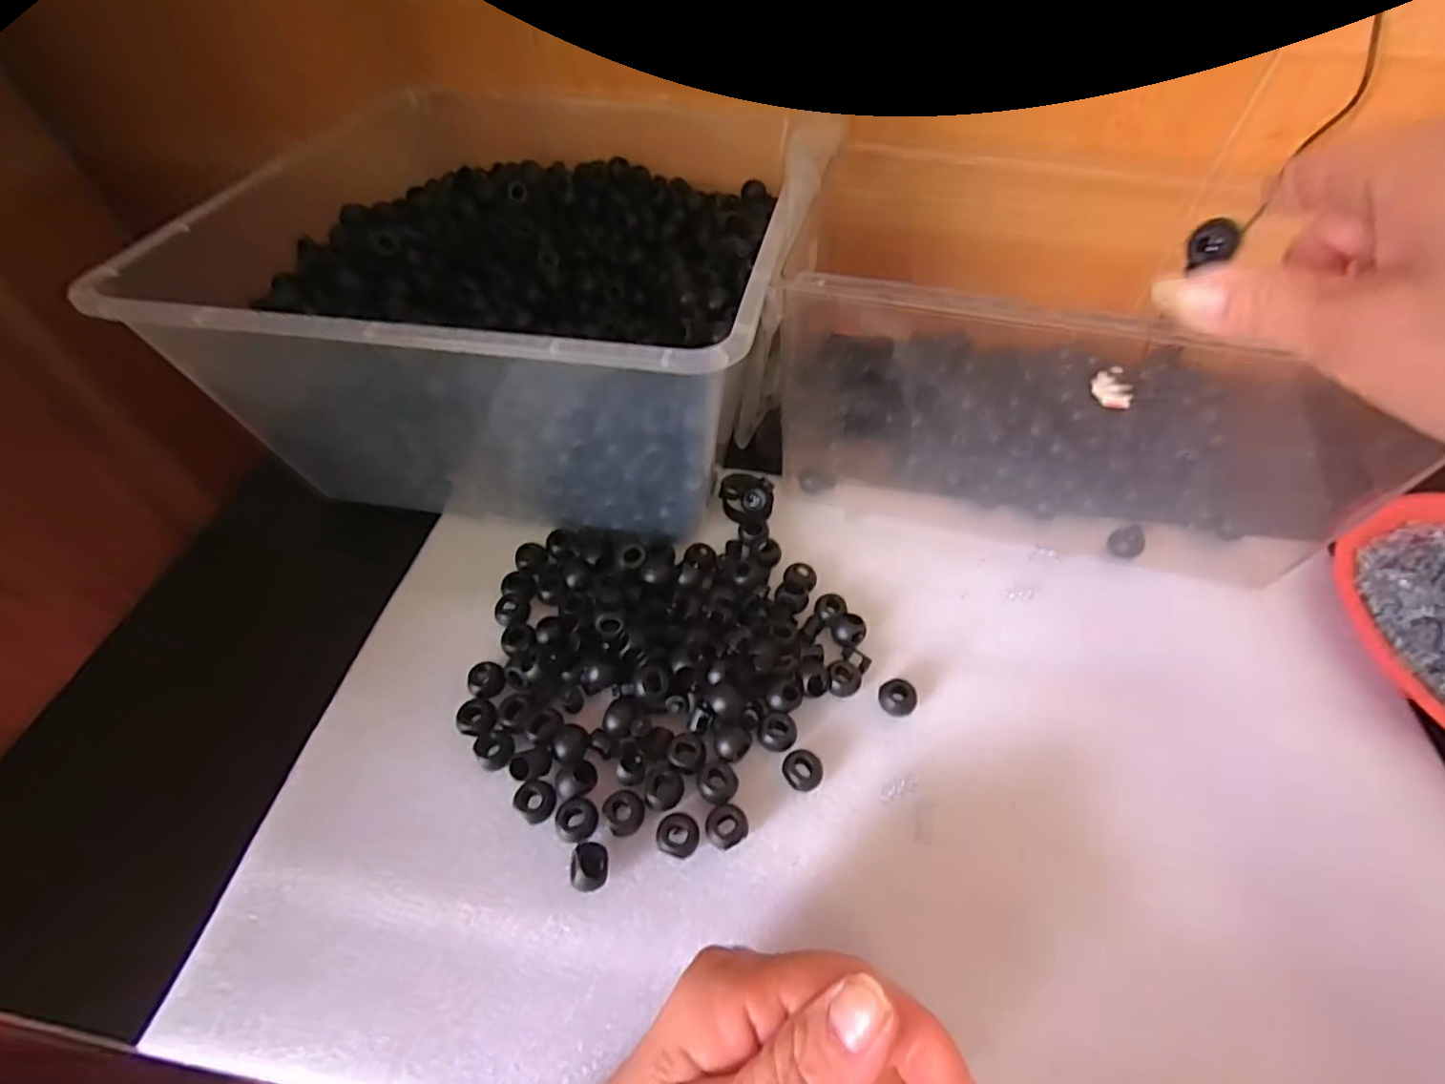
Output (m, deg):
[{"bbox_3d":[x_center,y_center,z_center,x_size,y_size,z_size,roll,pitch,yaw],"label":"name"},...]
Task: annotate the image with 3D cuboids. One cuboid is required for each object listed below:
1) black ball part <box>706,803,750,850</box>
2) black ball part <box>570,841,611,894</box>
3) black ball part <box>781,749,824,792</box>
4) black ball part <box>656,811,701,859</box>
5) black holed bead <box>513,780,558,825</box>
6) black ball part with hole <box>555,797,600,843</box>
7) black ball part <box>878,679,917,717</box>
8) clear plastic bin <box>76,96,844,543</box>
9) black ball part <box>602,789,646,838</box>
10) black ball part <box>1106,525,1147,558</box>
[{"bbox_3d":[0.002,0.120,0.265,0.017,0.012,0.016,0,53,1],"label":"black ball part"},{"bbox_3d":[-0.053,0.132,0.254,0.015,0.014,0.017,-5,54,-3],"label":"black ball part"},{"bbox_3d":[0.035,0.102,0.279,0.017,0.010,0.016,0,53,1],"label":"black ball part"},{"bbox_3d":[-0.018,0.123,0.262,0.017,0.009,0.016,0,53,1],"label":"black ball part"},{"bbox_3d":[-0.080,0.111,0.270,0.016,0.010,0.016,0,53,1],"label":"black holed bead"},{"bbox_3d":[-0.062,0.117,0.265,0.016,0.007,0.017,0,53,1],"label":"black ball part with hole"},{"bbox_3d":[0.083,0.074,0.299,0.017,0.010,0.015,33,60,23],"label":"black ball part"},{"bbox_3d":[-0.102,-0.157,0.387,0.295,0.140,0.300,7,54,6],"label":"clear plastic bin"},{"bbox_3d":[-0.042,0.114,0.266,0.017,0.008,0.017,0,53,1],"label":"black ball part"},{"bbox_3d":[0.226,0.000,0.351,0.014,0.015,0.018,-35,60,-22],"label":"black ball part"}]

